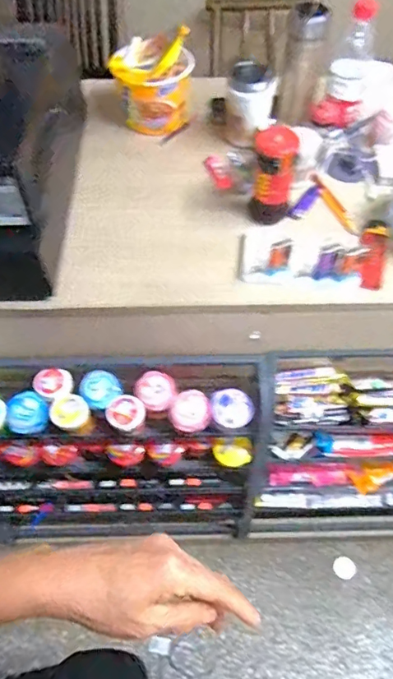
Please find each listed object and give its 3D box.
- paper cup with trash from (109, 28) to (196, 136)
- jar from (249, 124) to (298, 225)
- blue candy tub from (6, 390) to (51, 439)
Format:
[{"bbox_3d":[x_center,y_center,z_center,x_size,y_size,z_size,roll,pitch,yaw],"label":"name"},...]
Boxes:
[{"bbox_3d":[-0.081,-0.480,0.900,0.146,0.139,0.136,-5,56,-2],"label":"paper cup with trash"},{"bbox_3d":[0.118,-0.248,0.748,0.060,0.128,0.061,-1,56,1],"label":"jar"},{"bbox_3d":[-0.274,0.120,0.794,0.064,0.042,0.062,-1,56,1],"label":"blue candy tub"}]

